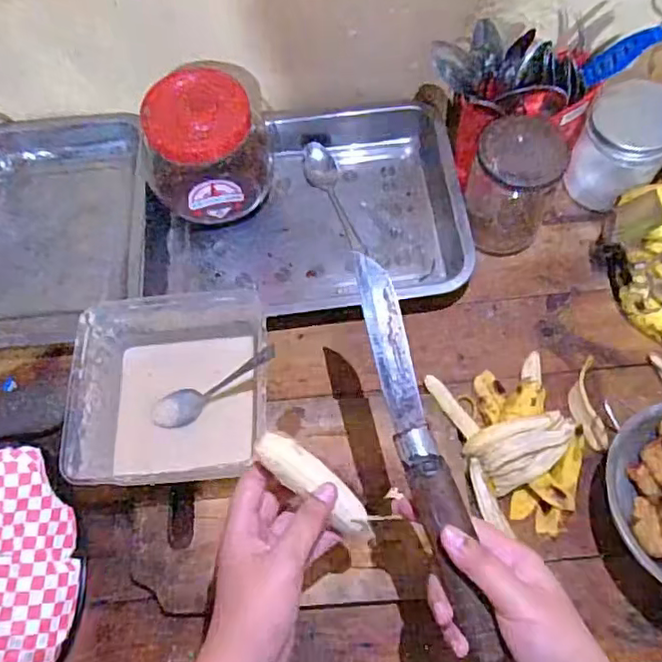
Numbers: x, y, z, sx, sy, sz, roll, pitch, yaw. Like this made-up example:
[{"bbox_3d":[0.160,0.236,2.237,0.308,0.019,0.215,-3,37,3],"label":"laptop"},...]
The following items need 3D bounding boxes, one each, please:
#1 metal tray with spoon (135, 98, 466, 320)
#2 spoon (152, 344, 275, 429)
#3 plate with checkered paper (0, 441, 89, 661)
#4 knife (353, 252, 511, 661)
[{"bbox_3d":[-0.029,-0.152,0.678,0.334,0.056,0.271,0,66,2],"label":"metal tray with spoon"},{"bbox_3d":[-0.109,0.053,0.573,0.142,0.017,0.033,-29,66,19],"label":"spoon"},{"bbox_3d":[-0.281,0.201,0.528,0.129,0.033,0.211,-14,67,-4],"label":"plate with checkered paper"},{"bbox_3d":[0.058,0.073,0.394,0.029,0.015,0.261,-14,74,-4],"label":"knife"}]

